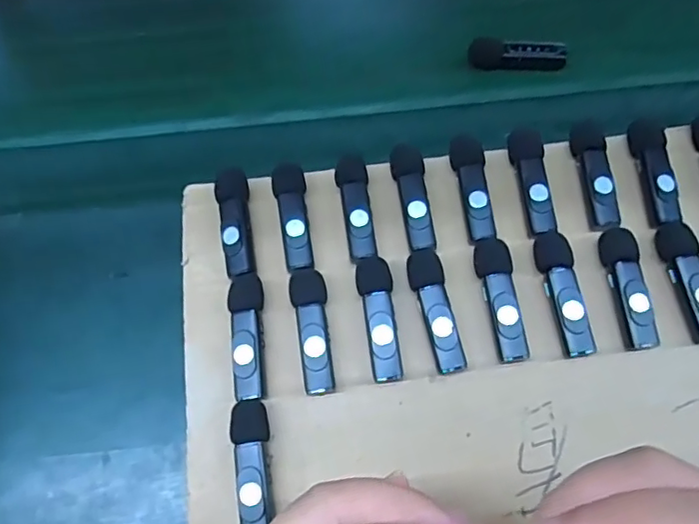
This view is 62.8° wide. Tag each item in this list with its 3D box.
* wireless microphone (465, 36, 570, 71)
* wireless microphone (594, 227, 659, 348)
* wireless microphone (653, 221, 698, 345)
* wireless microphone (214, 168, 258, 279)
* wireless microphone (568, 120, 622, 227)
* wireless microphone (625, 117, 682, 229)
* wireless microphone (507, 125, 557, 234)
[{"bbox_3d":[0.116,-0.144,0.397,0.064,0.016,0.018,3,69,3],"label":"wireless microphone"},{"bbox_3d":[0.147,0.012,0.299,0.017,0.012,0.064,-7,69,-1],"label":"wireless microphone"},{"bbox_3d":[0.180,0.010,0.301,0.016,0.015,0.064,-10,69,-2],"label":"wireless microphone"},{"bbox_3d":[-0.064,-0.023,0.318,0.018,0.010,0.063,-9,65,-2],"label":"wireless microphone"},{"bbox_3d":[0.138,-0.049,0.325,0.017,0.016,0.062,-3,69,0],"label":"wireless microphone"},{"bbox_3d":[0.173,-0.050,0.327,0.015,0.019,0.063,-6,69,-1],"label":"wireless microphone"},{"bbox_3d":[0.103,-0.046,0.324,0.017,0.014,0.064,-5,69,0],"label":"wireless microphone"}]

